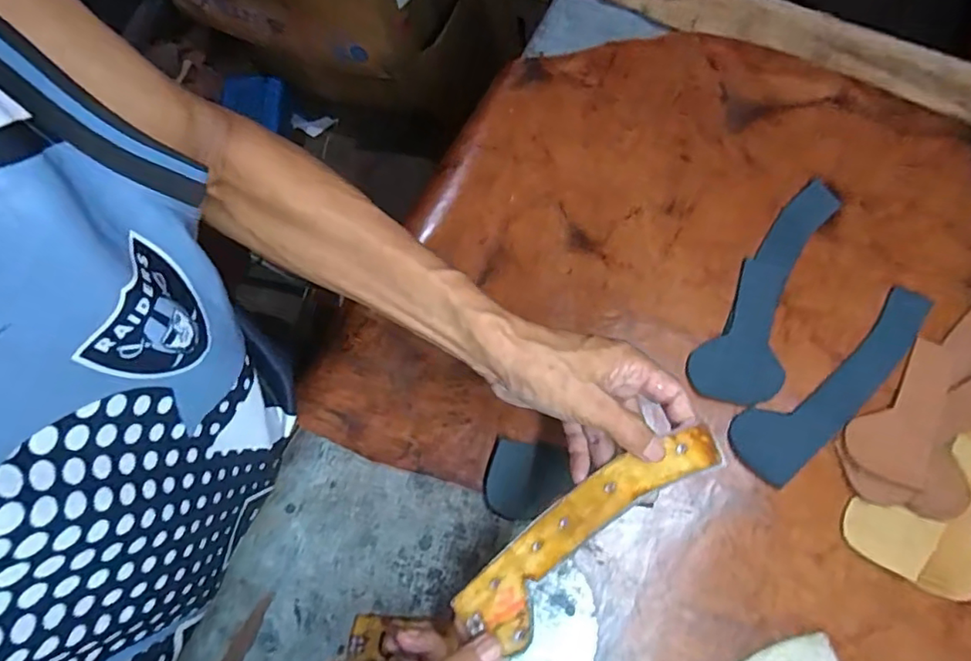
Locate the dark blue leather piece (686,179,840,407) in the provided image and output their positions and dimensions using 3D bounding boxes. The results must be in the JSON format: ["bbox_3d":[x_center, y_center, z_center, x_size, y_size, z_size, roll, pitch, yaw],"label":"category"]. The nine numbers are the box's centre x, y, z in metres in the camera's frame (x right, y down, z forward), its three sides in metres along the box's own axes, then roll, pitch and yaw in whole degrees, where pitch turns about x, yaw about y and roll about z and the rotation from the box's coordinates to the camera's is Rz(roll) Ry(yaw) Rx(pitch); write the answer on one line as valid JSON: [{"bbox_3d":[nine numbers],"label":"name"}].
[{"bbox_3d":[0.245,-0.029,0.484,0.068,0.010,0.213,33,78,4],"label":"dark blue leather piece"}]

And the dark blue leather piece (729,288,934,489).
[{"bbox_3d":[0.280,0.042,0.457,0.197,0.007,0.055,-39,81,-7],"label":"dark blue leather piece"}]

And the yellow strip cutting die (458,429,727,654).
[{"bbox_3d":[0.064,0.130,0.366,0.195,0.008,0.050,-41,77,5],"label":"yellow strip cutting die"}]

